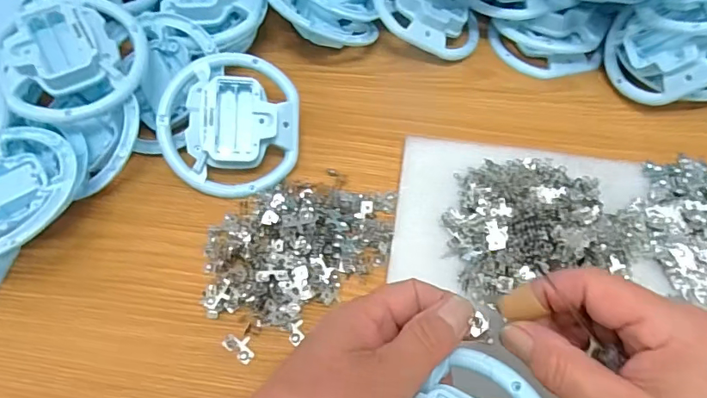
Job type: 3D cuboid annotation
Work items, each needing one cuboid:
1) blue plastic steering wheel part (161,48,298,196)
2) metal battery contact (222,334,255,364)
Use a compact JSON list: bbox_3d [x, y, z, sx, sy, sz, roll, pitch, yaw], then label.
[{"bbox_3d":[-0.088,-0.056,0.355,0.095,0.025,0.104,-1,79,-9],"label":"blue plastic steering wheel part"},{"bbox_3d":[-0.070,0.091,0.305,0.021,0.004,0.013,34,64,17],"label":"metal battery contact"}]

